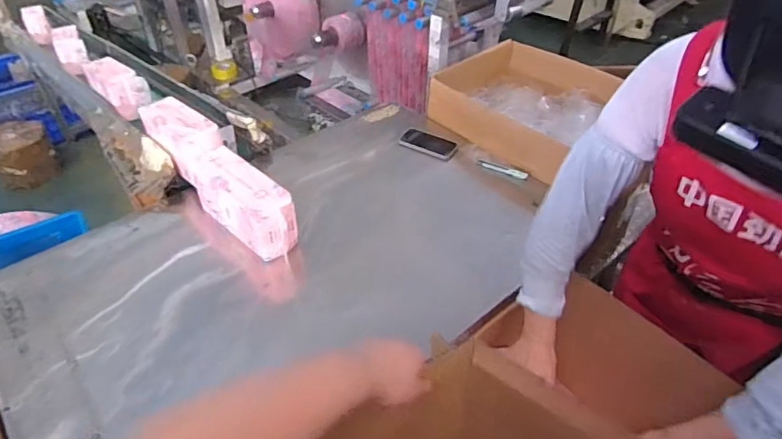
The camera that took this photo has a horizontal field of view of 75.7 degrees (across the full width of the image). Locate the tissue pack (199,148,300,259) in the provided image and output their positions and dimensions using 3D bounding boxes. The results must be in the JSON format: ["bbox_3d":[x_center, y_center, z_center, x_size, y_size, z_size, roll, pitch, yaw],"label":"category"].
[{"bbox_3d":[-0.303,-0.033,1.053,0.258,0.131,0.089,31,51,30],"label":"tissue pack"}]

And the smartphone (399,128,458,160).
[{"bbox_3d":[0.099,-0.202,1.336,0.146,0.016,0.068,22,47,23],"label":"smartphone"}]

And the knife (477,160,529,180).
[{"bbox_3d":[0.277,-0.125,1.251,0.132,0.015,0.018,24,48,25],"label":"knife"}]

